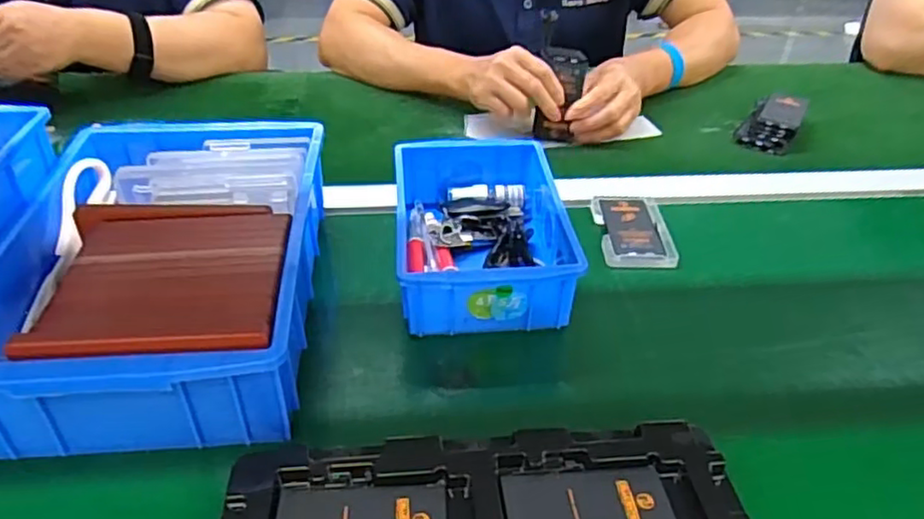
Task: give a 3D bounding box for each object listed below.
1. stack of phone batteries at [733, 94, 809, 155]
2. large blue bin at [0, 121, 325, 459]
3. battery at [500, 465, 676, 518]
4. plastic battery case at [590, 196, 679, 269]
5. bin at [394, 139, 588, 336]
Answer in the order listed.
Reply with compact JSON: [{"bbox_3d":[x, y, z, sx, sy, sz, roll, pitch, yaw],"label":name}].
[{"bbox_3d":[0.356,-0.155,0.759,0.070,0.031,0.104,19,40,22],"label":"stack of phone batteries"},{"bbox_3d":[-0.213,0.002,0.497,0.199,0.083,0.285,-3,37,-6],"label":"large blue bin"},{"bbox_3d":[0.068,0.132,0.360,0.089,0.004,0.044,-3,37,-5],"label":"battery"},{"bbox_3d":[0.156,-0.027,0.608,0.063,0.011,0.104,0,37,-2],"label":"plastic battery case"},{"bbox_3d":[0.013,-0.027,0.558,0.129,0.064,0.197,-2,37,-5],"label":"bin"}]

